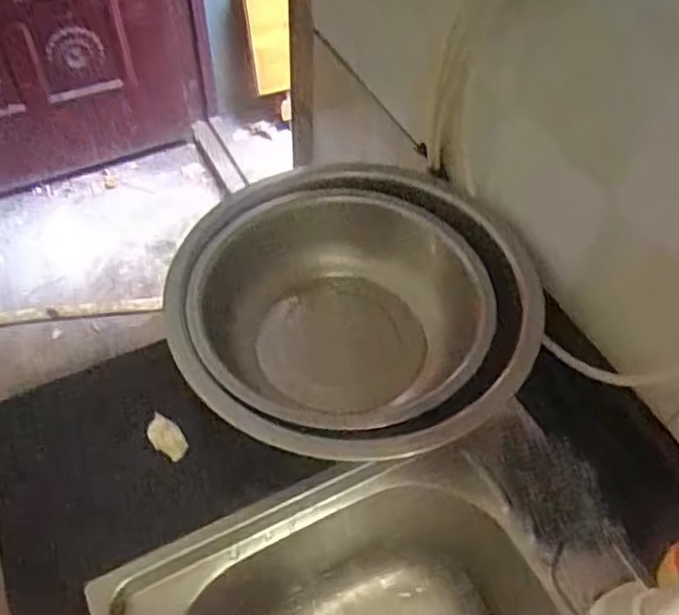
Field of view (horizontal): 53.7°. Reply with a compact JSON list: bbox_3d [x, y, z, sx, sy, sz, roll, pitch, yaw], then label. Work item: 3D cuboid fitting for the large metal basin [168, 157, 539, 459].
[{"bbox_3d":[0.014,0.021,0.669,0.296,0.148,0.316,-11,53,-9],"label":"large metal basin"}]

